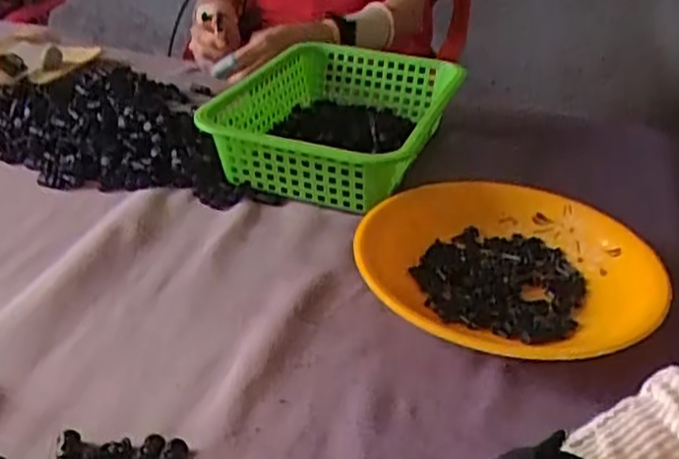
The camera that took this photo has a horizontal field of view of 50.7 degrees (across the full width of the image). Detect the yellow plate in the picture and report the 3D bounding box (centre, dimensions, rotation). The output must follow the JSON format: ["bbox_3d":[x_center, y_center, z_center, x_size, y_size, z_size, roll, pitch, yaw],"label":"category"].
[{"bbox_3d":[0.139,0.035,0.589,0.228,0.050,0.233,3,31,-2],"label":"yellow plate"}]

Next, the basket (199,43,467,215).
[{"bbox_3d":[0.001,-0.122,0.785,0.202,0.085,0.308,15,33,18],"label":"basket"}]

